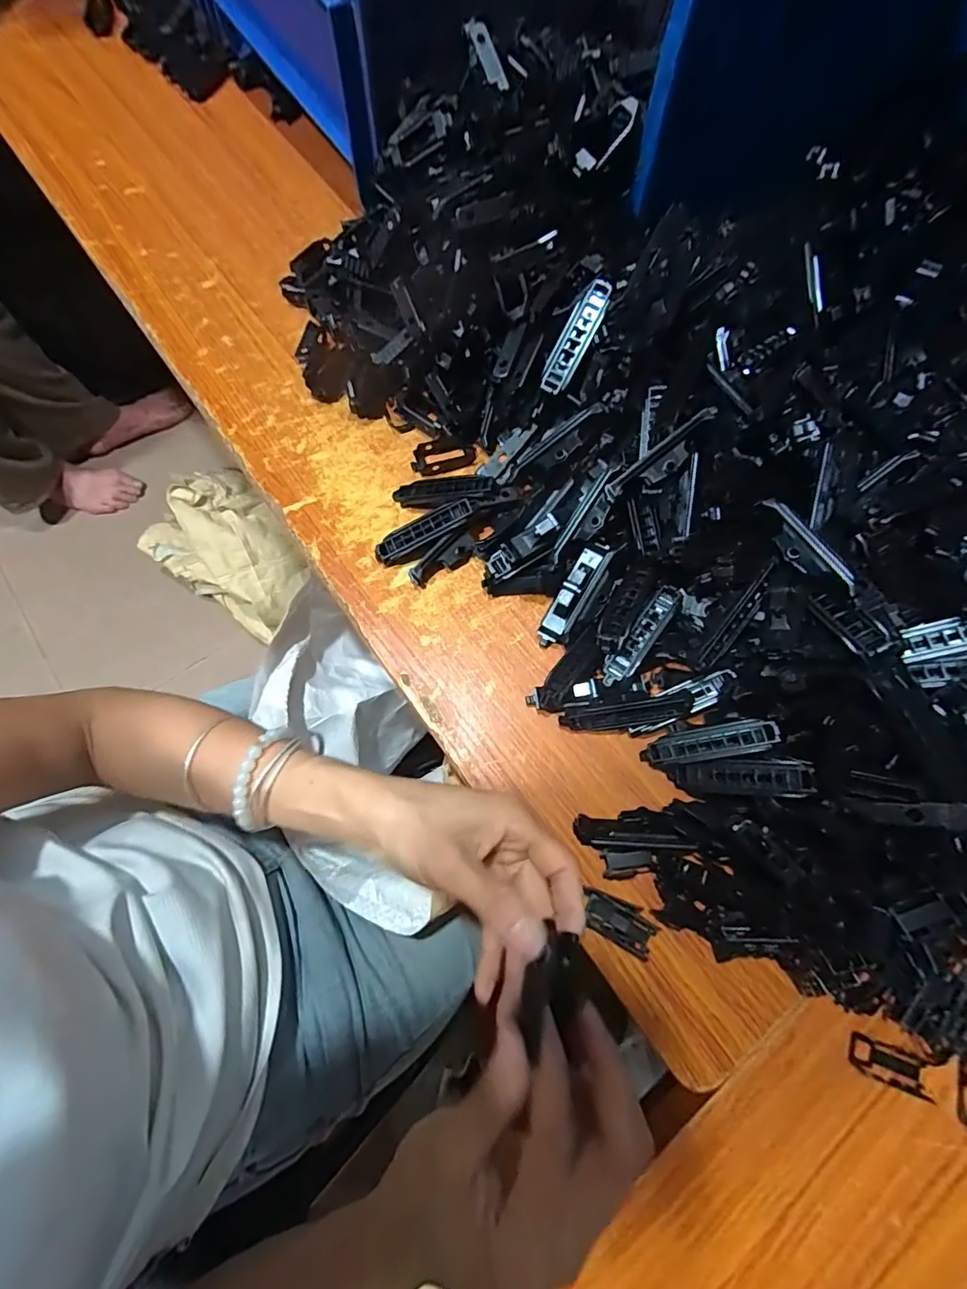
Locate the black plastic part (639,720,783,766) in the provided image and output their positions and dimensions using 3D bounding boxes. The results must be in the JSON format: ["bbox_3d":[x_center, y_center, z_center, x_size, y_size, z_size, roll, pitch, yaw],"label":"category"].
[{"bbox_3d":[0.138,0.061,0.312,0.079,0.010,0.019,-17,70,24],"label":"black plastic part"}]

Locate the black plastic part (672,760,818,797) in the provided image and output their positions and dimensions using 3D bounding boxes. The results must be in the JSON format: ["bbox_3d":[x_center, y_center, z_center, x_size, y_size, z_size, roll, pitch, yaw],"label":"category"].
[{"bbox_3d":[0.153,0.080,0.300,0.076,0.008,0.020,-12,66,39],"label":"black plastic part"}]

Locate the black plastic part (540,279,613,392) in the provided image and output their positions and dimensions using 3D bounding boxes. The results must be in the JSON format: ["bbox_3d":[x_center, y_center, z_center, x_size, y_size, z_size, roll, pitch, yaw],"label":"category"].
[{"bbox_3d":[0.063,-0.204,0.338,0.018,0.012,0.073,31,102,10],"label":"black plastic part"}]

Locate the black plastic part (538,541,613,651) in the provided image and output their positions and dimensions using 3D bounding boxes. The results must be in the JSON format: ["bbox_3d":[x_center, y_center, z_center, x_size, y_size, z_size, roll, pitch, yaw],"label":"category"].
[{"bbox_3d":[0.062,-0.034,0.346,0.021,0.014,0.078,31,93,10],"label":"black plastic part"}]

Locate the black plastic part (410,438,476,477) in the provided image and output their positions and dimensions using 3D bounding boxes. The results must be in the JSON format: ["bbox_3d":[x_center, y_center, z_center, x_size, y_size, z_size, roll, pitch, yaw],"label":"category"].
[{"bbox_3d":[-0.032,-0.151,0.403,0.051,0.007,0.026,-14,72,-4],"label":"black plastic part"}]

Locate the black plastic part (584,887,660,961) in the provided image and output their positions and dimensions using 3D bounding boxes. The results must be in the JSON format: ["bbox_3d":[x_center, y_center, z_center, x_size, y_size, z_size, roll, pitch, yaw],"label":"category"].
[{"bbox_3d":[0.079,0.163,0.296,0.044,0.008,0.024,27,74,9],"label":"black plastic part"}]

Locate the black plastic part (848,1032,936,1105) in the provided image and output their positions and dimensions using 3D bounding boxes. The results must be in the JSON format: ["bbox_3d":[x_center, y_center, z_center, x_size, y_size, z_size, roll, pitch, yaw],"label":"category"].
[{"bbox_3d":[0.225,0.234,0.279,0.042,0.006,0.018,21,73,7],"label":"black plastic part"}]

